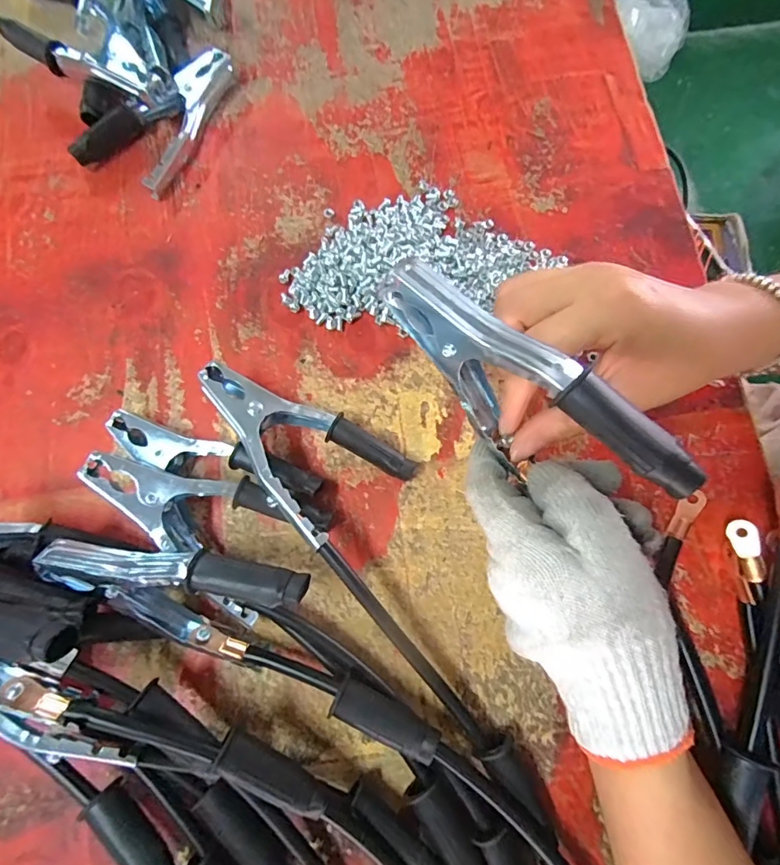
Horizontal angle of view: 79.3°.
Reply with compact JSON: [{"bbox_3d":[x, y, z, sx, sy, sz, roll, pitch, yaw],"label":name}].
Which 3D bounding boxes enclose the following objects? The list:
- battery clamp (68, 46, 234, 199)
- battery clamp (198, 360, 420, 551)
[{"bbox_3d":[-0.187,-0.260,0.385,0.078,0.028,0.132,23,76,8],"label":"battery clamp"},{"bbox_3d":[-0.055,-0.002,0.304,0.085,0.016,0.132,-32,75,-29],"label":"battery clamp"}]

